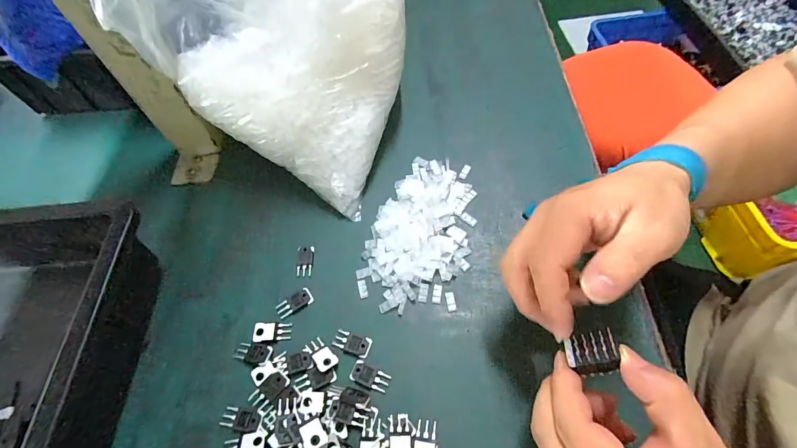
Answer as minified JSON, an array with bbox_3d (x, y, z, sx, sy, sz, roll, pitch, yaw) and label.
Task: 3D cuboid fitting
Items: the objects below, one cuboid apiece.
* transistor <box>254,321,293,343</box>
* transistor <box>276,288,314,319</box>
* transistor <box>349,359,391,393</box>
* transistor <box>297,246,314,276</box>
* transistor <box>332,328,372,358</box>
[{"bbox_3d":[-0.106,0.090,0.318,0.031,0.004,0.017,2,58,6],"label":"transistor"},{"bbox_3d":[-0.090,0.068,0.332,0.030,0.004,0.015,-31,61,-14],"label":"transistor"},{"bbox_3d":[-0.022,0.117,0.294,0.030,0.004,0.015,17,61,15],"label":"transistor"},{"bbox_3d":[-0.087,0.033,0.353,0.015,0.007,0.030,-5,58,2],"label":"transistor"},{"bbox_3d":[-0.038,0.096,0.309,0.030,0.004,0.016,14,60,13],"label":"transistor"}]

